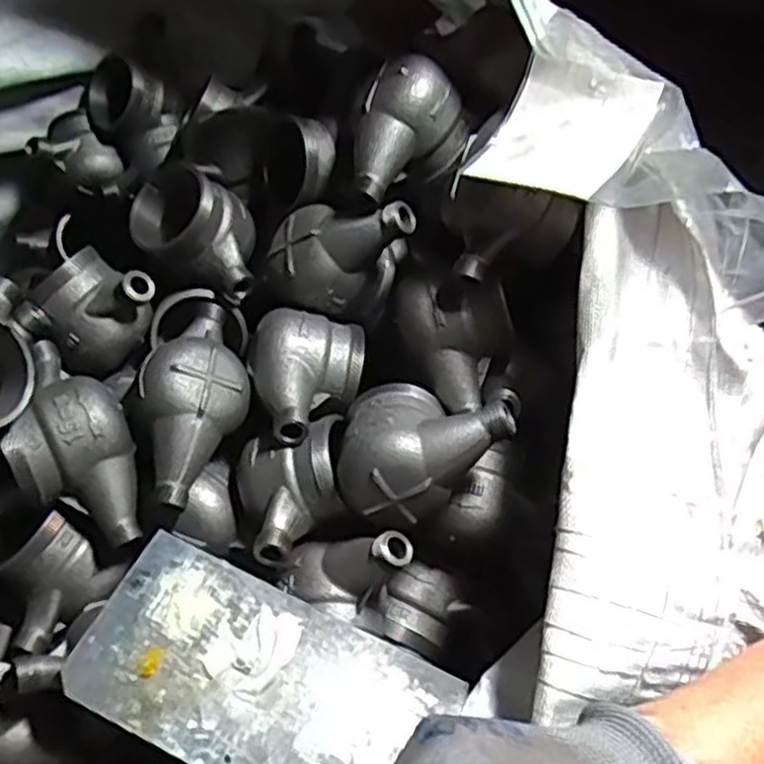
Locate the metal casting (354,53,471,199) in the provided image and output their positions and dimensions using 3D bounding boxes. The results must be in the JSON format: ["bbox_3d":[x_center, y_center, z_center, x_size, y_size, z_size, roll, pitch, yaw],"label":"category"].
[{"bbox_3d":[0.021,-0.194,0.608,0.084,0.102,0.067,2,11,-13],"label":"metal casting"}]

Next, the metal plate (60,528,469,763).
[{"bbox_3d":[-0.079,0.193,0.505,0.224,0.005,0.120,24,54,9],"label":"metal plate"}]

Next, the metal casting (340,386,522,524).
[{"bbox_3d":[0.029,0.046,0.557,0.119,0.067,0.093,9,45,6],"label":"metal casting"}]

